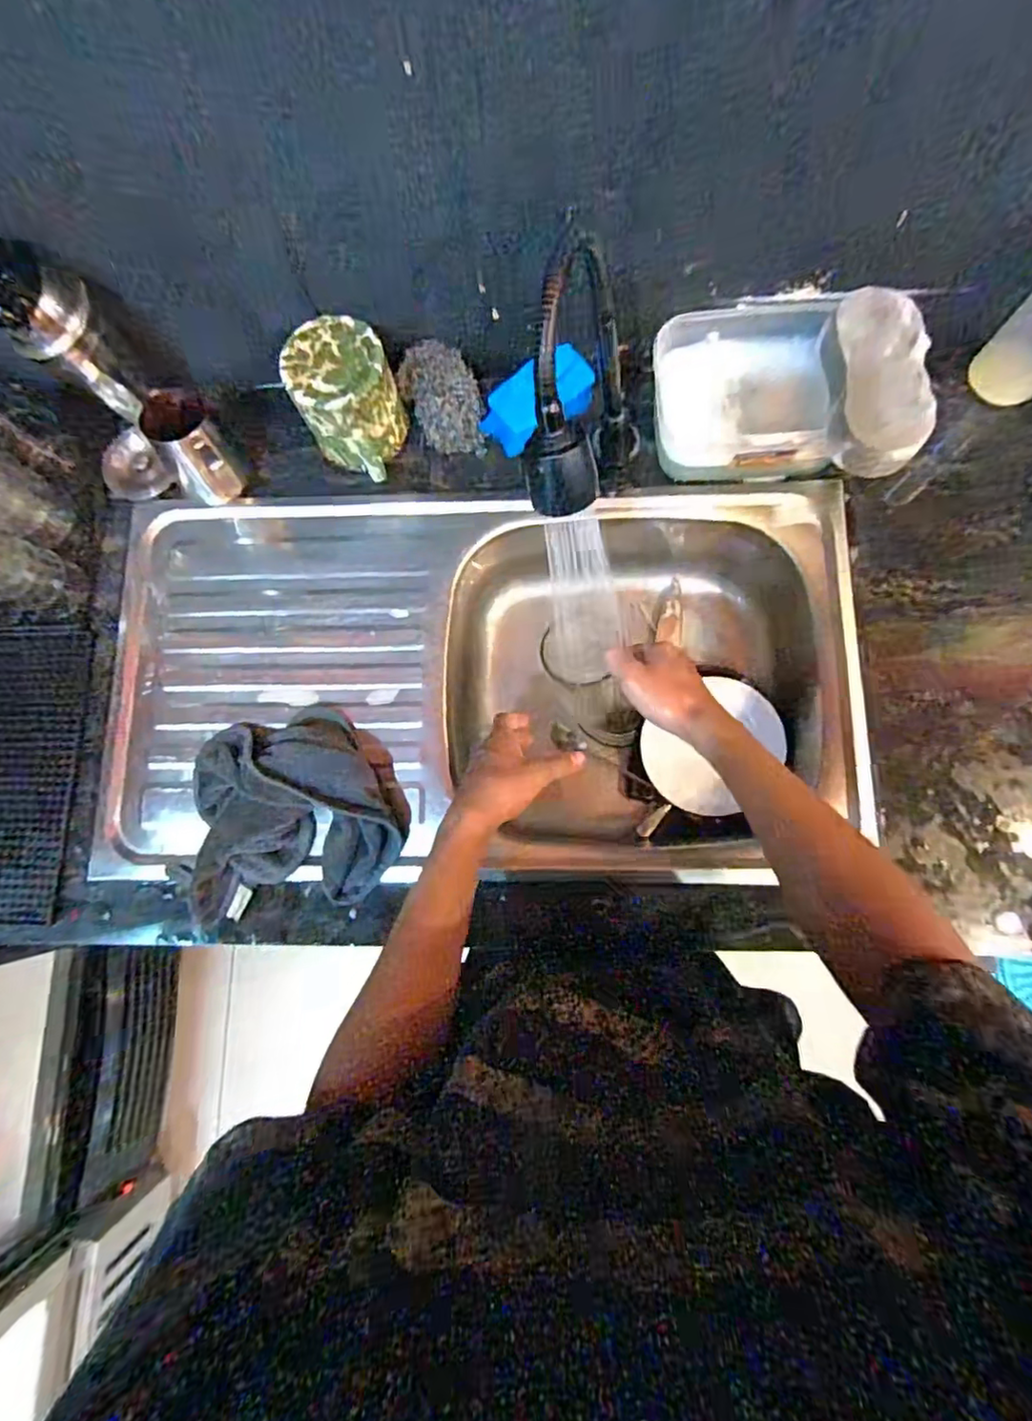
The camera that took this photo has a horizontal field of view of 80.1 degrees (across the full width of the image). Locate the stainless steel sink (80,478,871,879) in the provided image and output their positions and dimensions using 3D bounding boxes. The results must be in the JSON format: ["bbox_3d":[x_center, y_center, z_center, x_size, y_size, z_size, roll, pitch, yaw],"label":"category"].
[{"bbox_3d":[-0.038,-0.046,0.678,0.742,0.134,0.376,-3,80,3],"label":"stainless steel sink"}]

